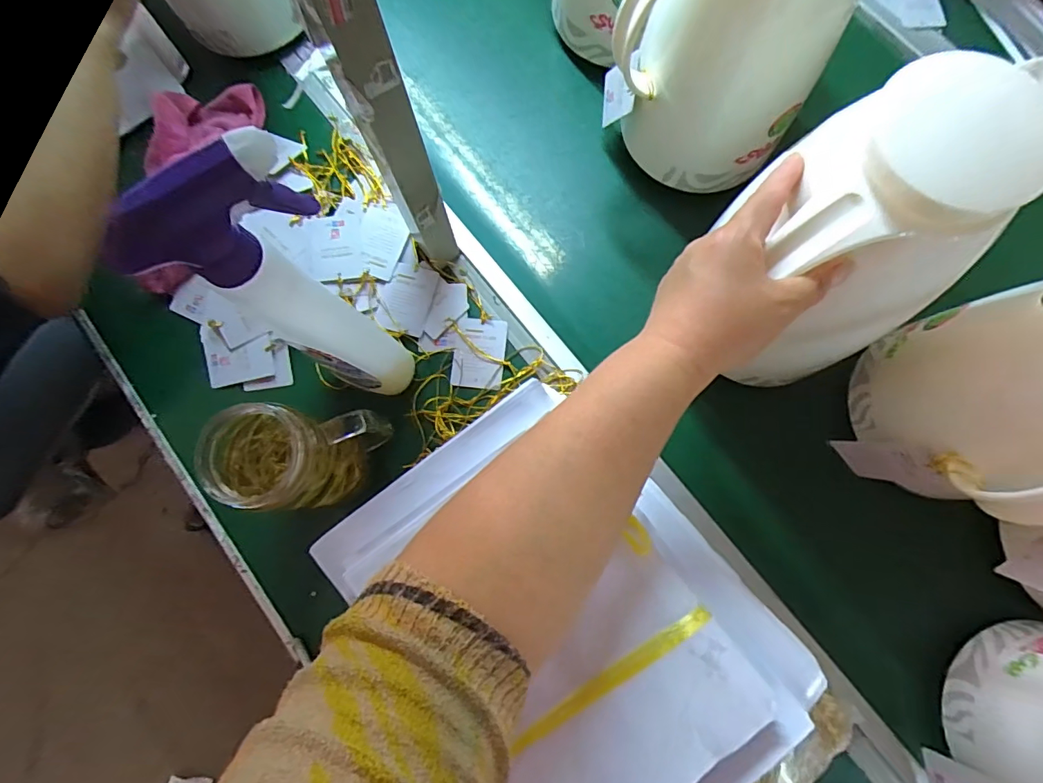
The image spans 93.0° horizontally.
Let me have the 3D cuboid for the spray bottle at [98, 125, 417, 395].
[{"bbox_3d":[-0.135,-0.052,0.342,0.072,0.300,0.061,-1,79,1],"label":"spray bottle"}]

